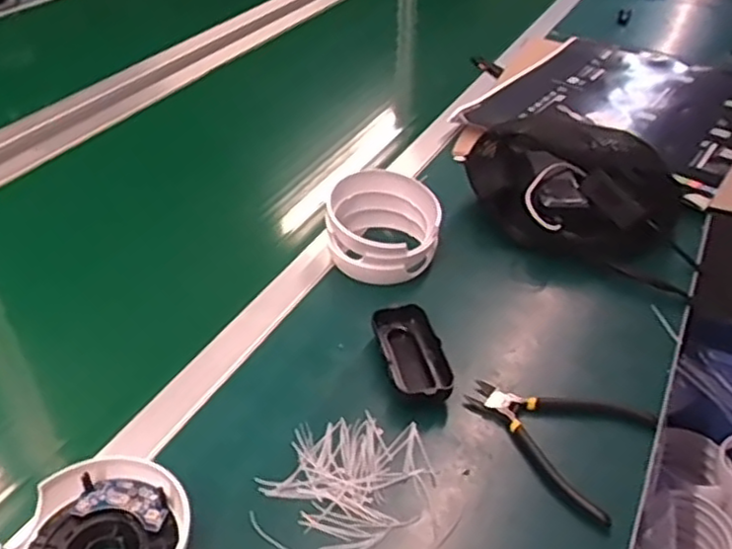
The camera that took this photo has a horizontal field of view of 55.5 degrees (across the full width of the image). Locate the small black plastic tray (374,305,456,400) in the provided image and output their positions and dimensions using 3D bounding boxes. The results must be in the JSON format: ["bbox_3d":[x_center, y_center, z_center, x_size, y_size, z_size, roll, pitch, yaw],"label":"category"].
[{"bbox_3d":[0.042,0.071,0.621,0.050,0.023,0.115,-8,39,-12],"label":"small black plastic tray"}]

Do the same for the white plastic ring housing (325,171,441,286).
[{"bbox_3d":[0.019,-0.051,0.739,0.115,0.063,0.112,3,38,2],"label":"white plastic ring housing"}]

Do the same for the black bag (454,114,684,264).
[{"bbox_3d":[0.231,-0.105,0.794,0.231,0.072,0.186,21,42,23],"label":"black bag"}]

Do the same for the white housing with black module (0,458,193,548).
[{"bbox_3d":[-0.175,0.180,0.460,0.108,0.038,0.118,8,38,9],"label":"white housing with black module"}]

